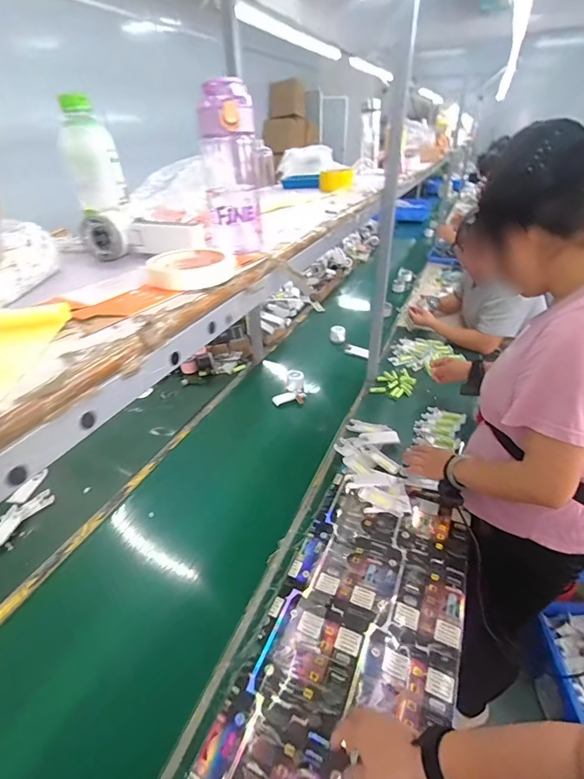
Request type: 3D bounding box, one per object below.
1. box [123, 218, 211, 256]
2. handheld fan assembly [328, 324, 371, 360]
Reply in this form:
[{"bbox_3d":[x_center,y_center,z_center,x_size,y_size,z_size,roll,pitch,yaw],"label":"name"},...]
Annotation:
[{"bbox_3d":[-0.173,-0.212,0.532,0.109,0.041,0.032,-1,34,1],"label":"box"},{"bbox_3d":[0.217,-0.179,1.493,0.071,0.059,0.210,-16,36,-20],"label":"handheld fan assembly"}]

